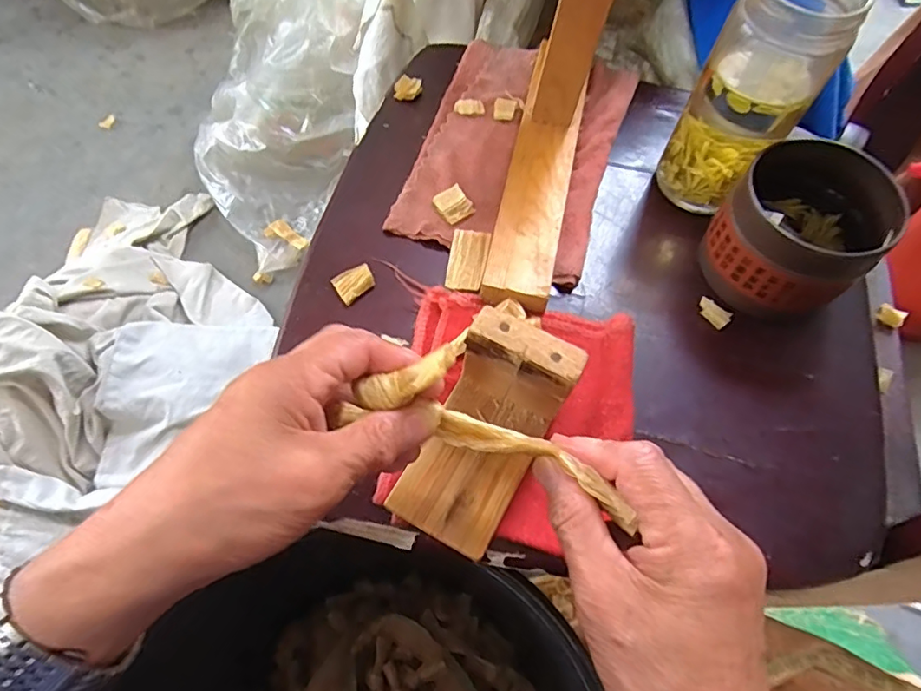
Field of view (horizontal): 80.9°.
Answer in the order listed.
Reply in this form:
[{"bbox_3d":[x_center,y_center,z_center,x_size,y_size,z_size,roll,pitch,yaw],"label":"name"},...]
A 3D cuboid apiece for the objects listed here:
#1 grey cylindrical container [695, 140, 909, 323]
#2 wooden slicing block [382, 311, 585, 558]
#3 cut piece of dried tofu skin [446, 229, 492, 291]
[{"bbox_3d":[0.220,-0.068,0.352,0.094,0.084,0.084,-29,68,-14],"label":"grey cylindrical container"},{"bbox_3d":[0.011,0.047,0.284,0.060,0.066,0.106,29,67,13],"label":"wooden slicing block"},{"bbox_3d":[0.006,-0.061,0.386,0.027,0.009,0.046,8,64,4],"label":"cut piece of dried tofu skin"}]

